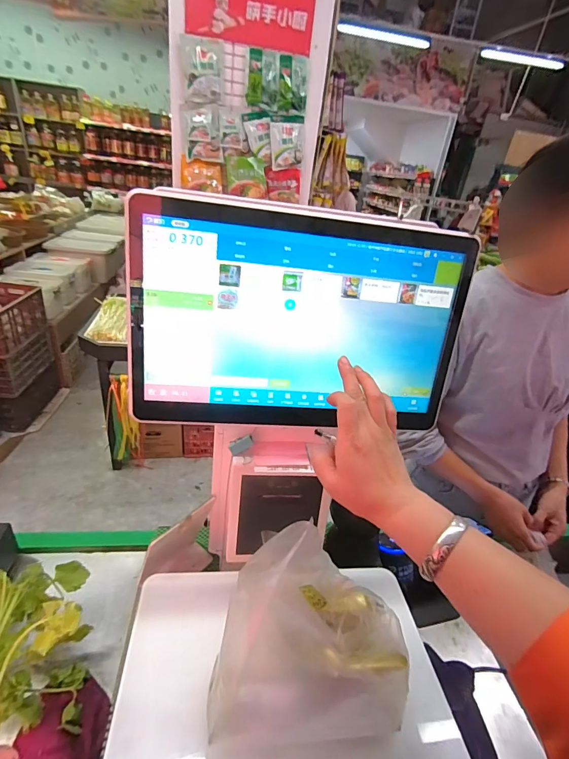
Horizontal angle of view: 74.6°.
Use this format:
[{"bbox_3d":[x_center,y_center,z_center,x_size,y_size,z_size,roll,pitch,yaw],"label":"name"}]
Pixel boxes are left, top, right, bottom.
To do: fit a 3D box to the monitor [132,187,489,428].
[{"bbox_3d":[0.023,-0.061,0.413,0.368,0.228,0.058,3,30,-8],"label":"monitor"}]

